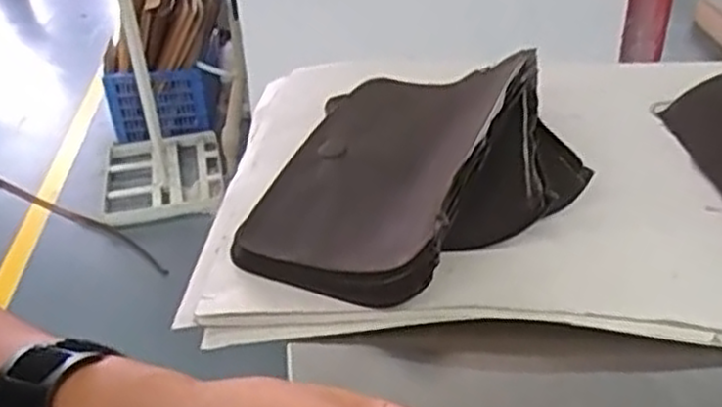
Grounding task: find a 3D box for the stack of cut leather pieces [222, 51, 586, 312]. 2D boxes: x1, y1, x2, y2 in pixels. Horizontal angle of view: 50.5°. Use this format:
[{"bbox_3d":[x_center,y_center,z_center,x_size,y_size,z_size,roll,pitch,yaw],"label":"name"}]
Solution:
[{"bbox_3d":[0.043,-0.040,0.516,0.202,0.068,0.258,9,35,17],"label":"stack of cut leather pieces"}]

